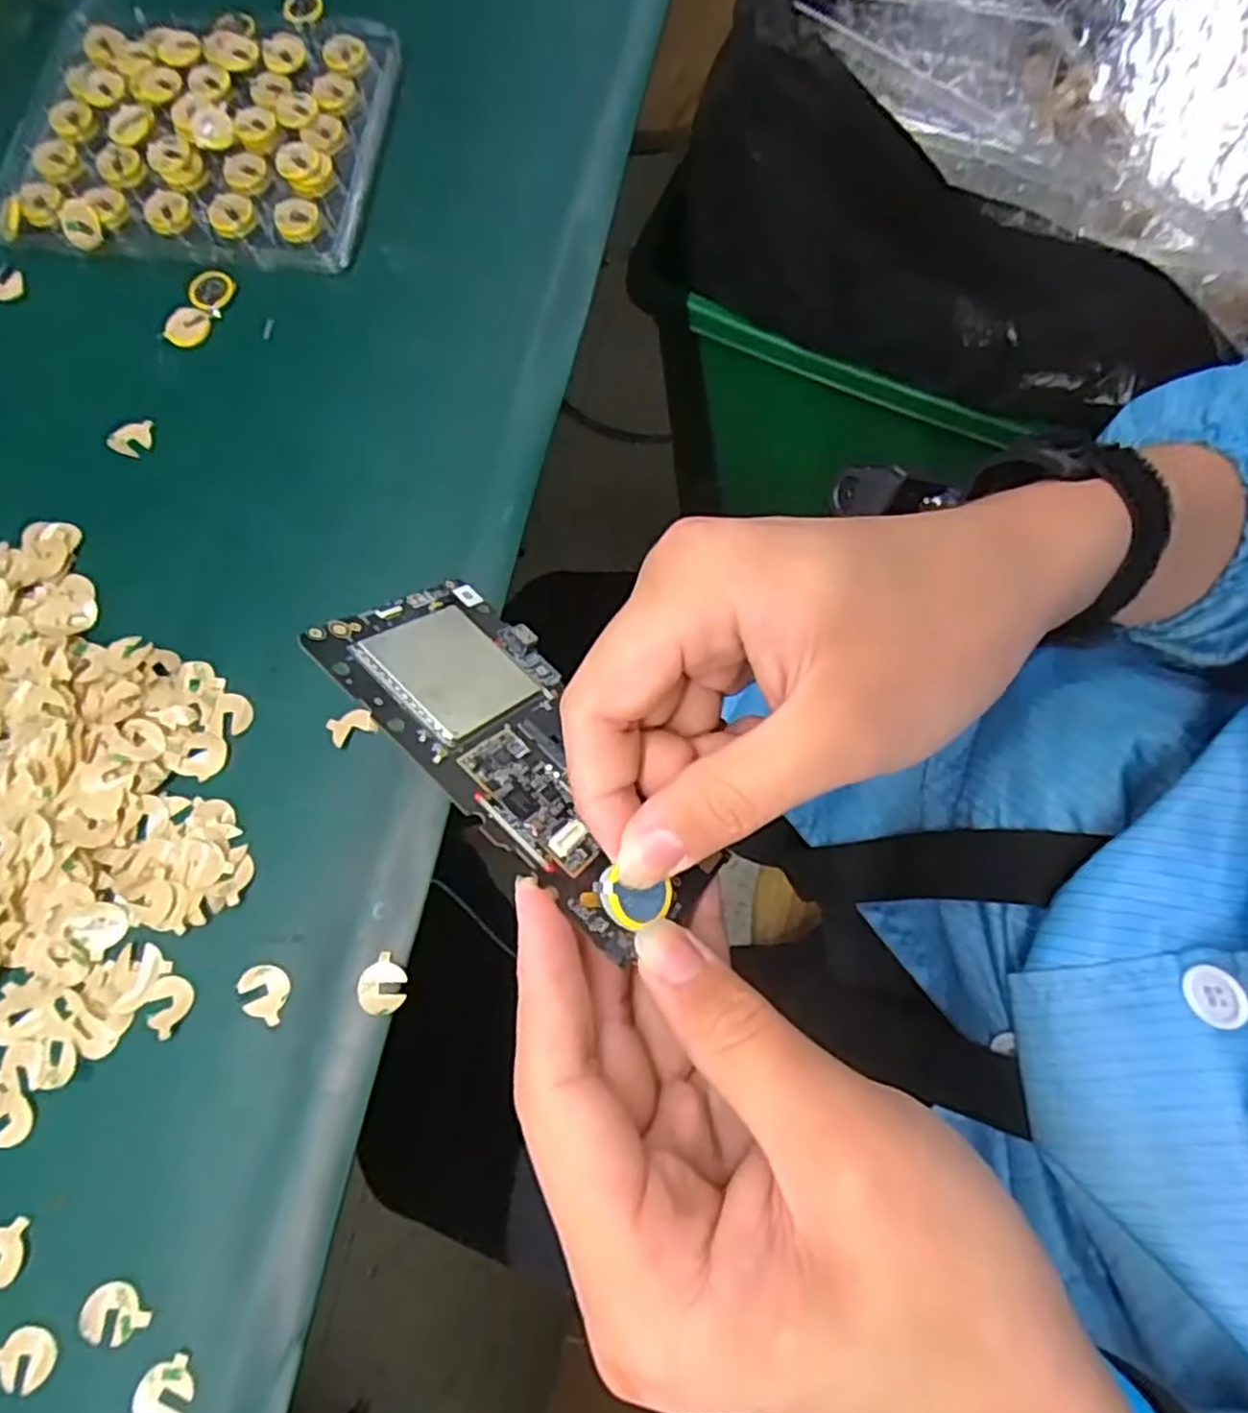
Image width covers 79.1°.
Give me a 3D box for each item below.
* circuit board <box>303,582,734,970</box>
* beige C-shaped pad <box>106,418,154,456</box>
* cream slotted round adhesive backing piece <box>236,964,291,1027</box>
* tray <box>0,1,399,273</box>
[{"bbox_3d":[-0.026,0.011,0.216,0.122,0.004,0.063,44,40,9],"label":"circuit board"},{"bbox_3d":[-0.216,-0.118,0.329,0.018,0.004,0.016,-1,74,4],"label":"beige C-shaped pad"},{"bbox_3d":[-0.129,0.102,0.268,0.018,0.004,0.019,-1,74,4],"label":"cream slotted round adhesive backing piece"},{"bbox_3d":[-0.206,-0.281,0.364,0.172,0.024,0.147,4,74,5],"label":"tray"}]

